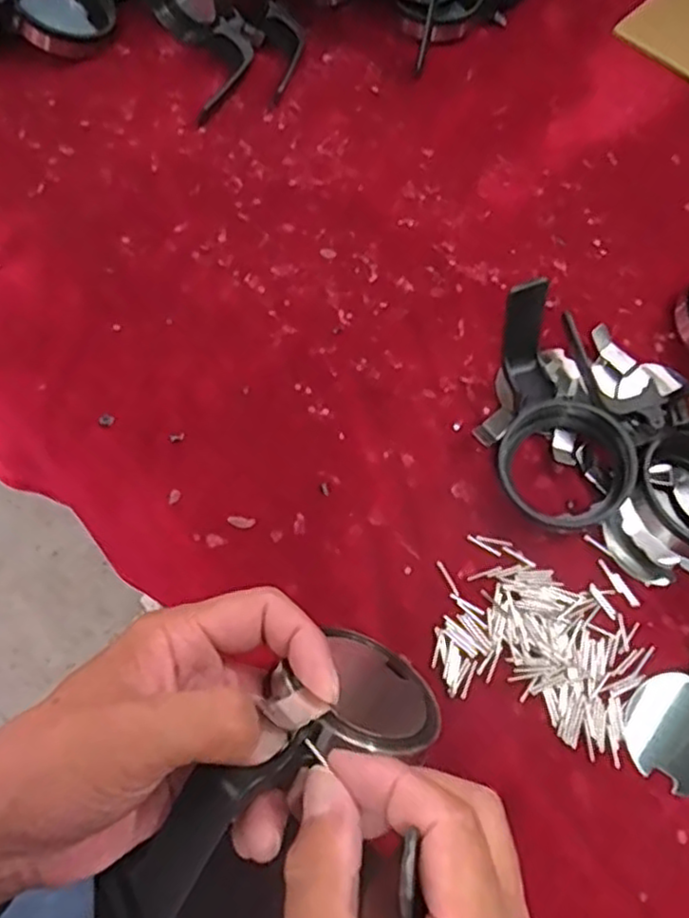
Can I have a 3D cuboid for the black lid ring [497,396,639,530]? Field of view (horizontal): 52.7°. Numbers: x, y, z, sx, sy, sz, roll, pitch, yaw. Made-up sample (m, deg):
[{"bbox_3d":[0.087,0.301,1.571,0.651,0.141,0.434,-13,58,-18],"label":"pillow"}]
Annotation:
[{"bbox_3d":[0.122,0.003,0.383,0.070,0.016,0.068,-2,82,14],"label":"black lid ring"}]

